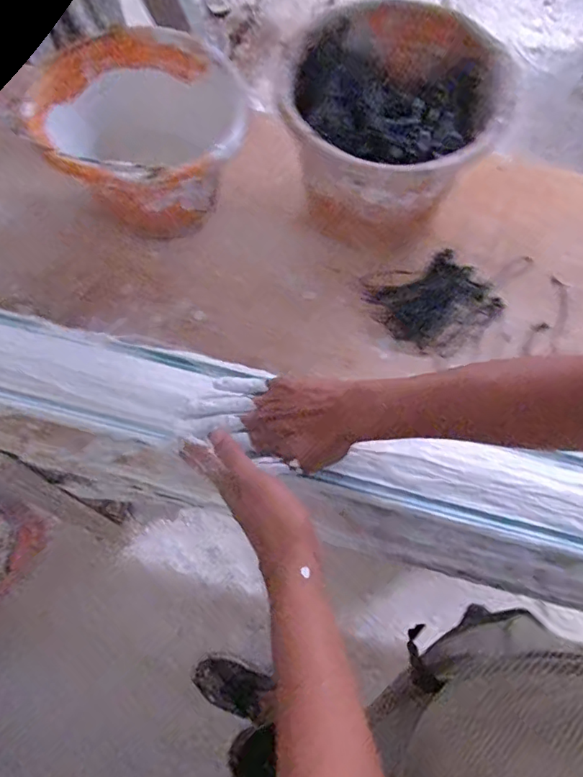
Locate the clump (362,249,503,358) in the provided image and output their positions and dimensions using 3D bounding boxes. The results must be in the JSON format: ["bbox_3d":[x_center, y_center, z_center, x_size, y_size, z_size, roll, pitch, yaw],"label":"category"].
[{"bbox_3d":[0.187,-0.113,0.699,0.137,0.021,0.133,-41,75,-16],"label":"clump"}]

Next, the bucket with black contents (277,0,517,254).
[{"bbox_3d":[0.116,-0.319,0.682,0.239,0.169,0.253,1,68,-2],"label":"bucket with black contents"}]

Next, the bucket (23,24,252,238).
[{"bbox_3d":[-0.176,-0.312,0.696,0.245,0.162,0.231,1,68,-2],"label":"bucket"}]

